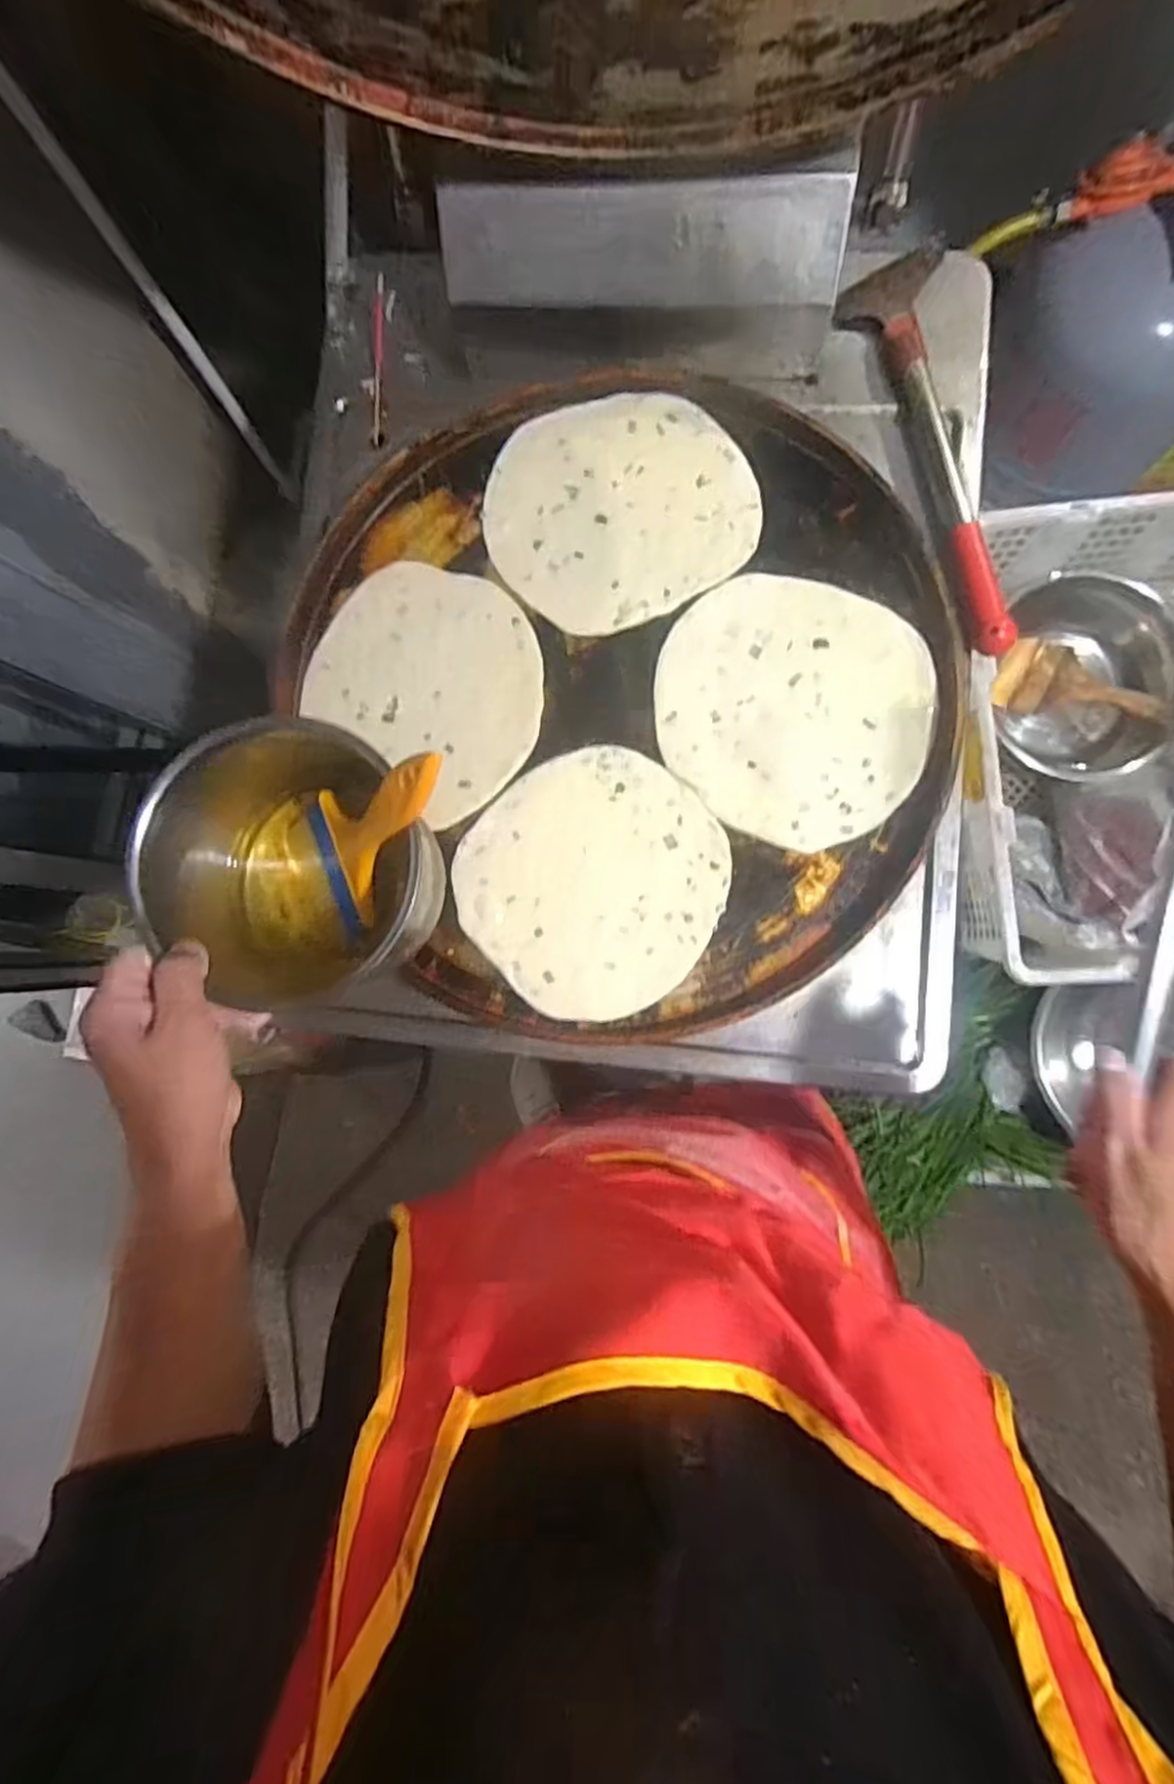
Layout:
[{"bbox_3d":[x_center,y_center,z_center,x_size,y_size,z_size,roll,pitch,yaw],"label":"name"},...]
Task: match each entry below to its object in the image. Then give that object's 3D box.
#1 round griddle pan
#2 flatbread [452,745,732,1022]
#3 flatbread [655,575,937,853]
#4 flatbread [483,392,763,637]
[{"bbox_3d":[0.025,-0.165,0.611,0.525,0.035,0.558,-1,86,8],"label":"round griddle pan"},{"bbox_3d":[0.006,-0.010,0.610,0.214,0.007,0.218,-1,82,6],"label":"flatbread"},{"bbox_3d":[0.168,-0.154,0.599,0.223,0.009,0.210,-1,86,8],"label":"flatbread"},{"bbox_3d":[0.024,-0.333,0.617,0.213,0.005,0.202,-29,86,6],"label":"flatbread"}]

